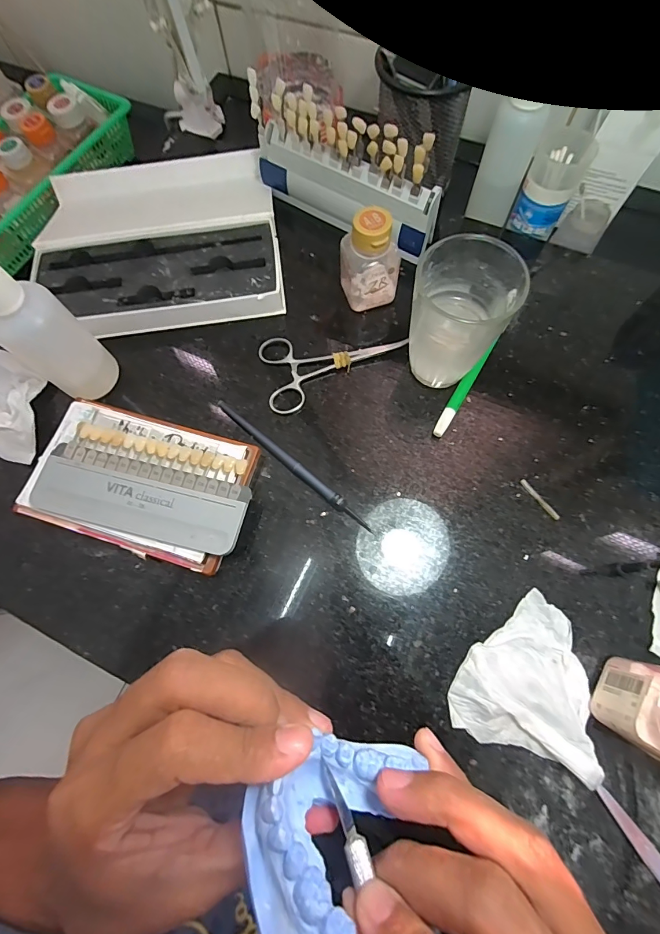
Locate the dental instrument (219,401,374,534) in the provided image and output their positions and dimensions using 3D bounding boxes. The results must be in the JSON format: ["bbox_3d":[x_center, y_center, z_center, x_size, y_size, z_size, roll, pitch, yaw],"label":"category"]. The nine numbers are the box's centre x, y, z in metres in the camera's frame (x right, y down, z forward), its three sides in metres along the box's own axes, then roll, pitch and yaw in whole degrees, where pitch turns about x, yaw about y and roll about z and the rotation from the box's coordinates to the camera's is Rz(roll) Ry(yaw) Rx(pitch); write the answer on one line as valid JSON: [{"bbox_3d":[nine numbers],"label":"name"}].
[{"bbox_3d":[-0.030,-0.003,0.297,0.152,0.009,0.009,39,77,14],"label":"dental instrument"}]

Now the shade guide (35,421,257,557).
[{"bbox_3d":[-0.129,0.014,0.272,0.147,0.007,0.065,12,75,5],"label":"shade guide"}]

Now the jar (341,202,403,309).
[{"bbox_3d":[0.031,-0.163,0.314,0.042,0.072,0.035,-13,71,-2],"label":"jar"}]

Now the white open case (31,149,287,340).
[{"bbox_3d":[-0.154,-0.206,0.360,0.205,0.030,0.192,-13,71,-2],"label":"white open case"}]

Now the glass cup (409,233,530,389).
[{"bbox_3d":[0.088,-0.105,0.282,0.063,0.091,0.061,-1,71,2],"label":"glass cup"}]

